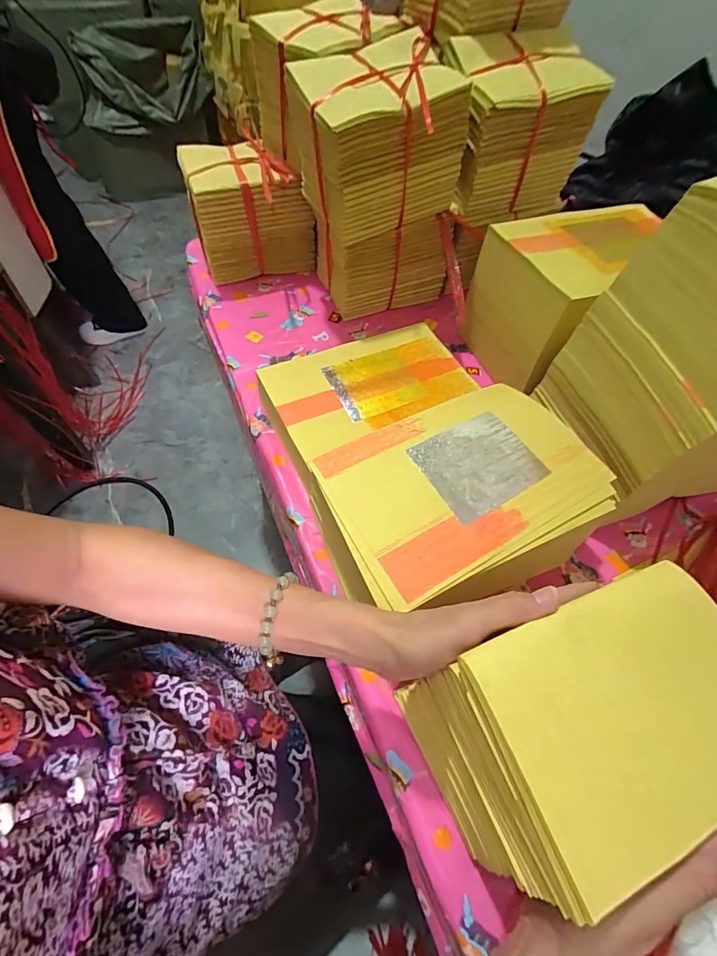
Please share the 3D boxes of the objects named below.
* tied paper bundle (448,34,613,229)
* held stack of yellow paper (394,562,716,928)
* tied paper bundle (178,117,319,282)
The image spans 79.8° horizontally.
[{"bbox_3d":[0.188,-0.431,0.543,0.186,0.161,0.122,-15,60,-13],"label":"tied paper bundle"},{"bbox_3d":[0.142,0.162,0.290,0.170,0.153,0.116,-20,61,-15],"label":"held stack of yellow paper"},{"bbox_3d":[-0.156,-0.389,0.626,0.164,0.137,0.111,-11,59,-10],"label":"tied paper bundle"}]

